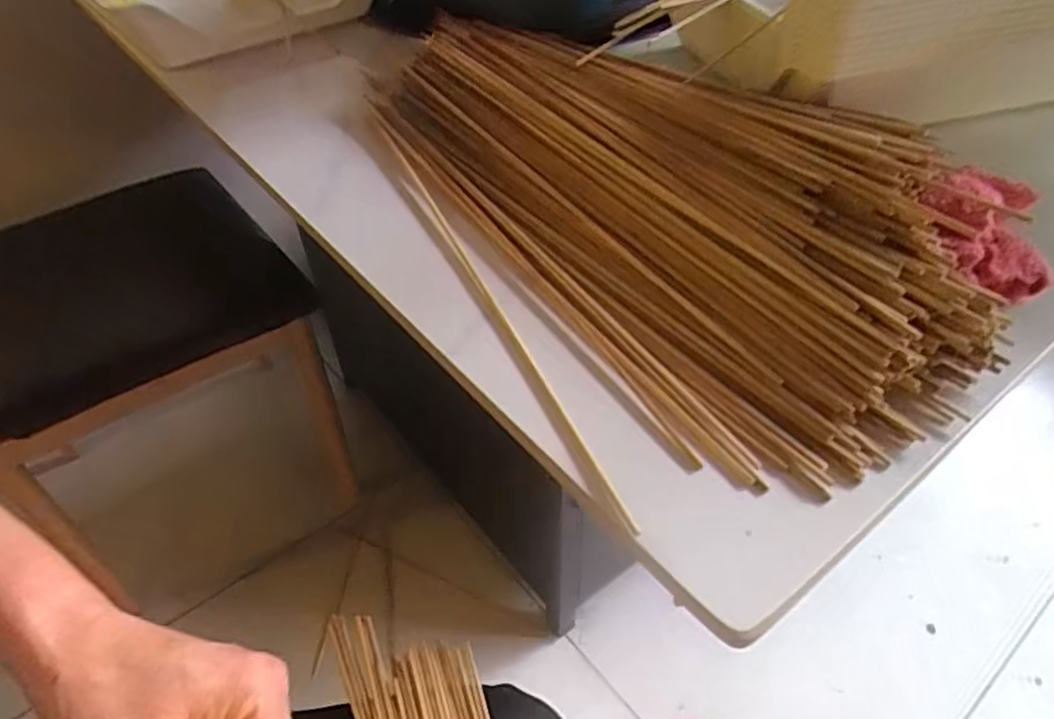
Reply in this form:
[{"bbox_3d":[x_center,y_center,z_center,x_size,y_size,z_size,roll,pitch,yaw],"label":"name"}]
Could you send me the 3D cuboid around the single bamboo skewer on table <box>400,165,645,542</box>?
[{"bbox_3d":[-0.019,-0.031,0.349,0.007,0.009,0.293,-17,47,-17],"label":"single bamboo skewer on table"}]

